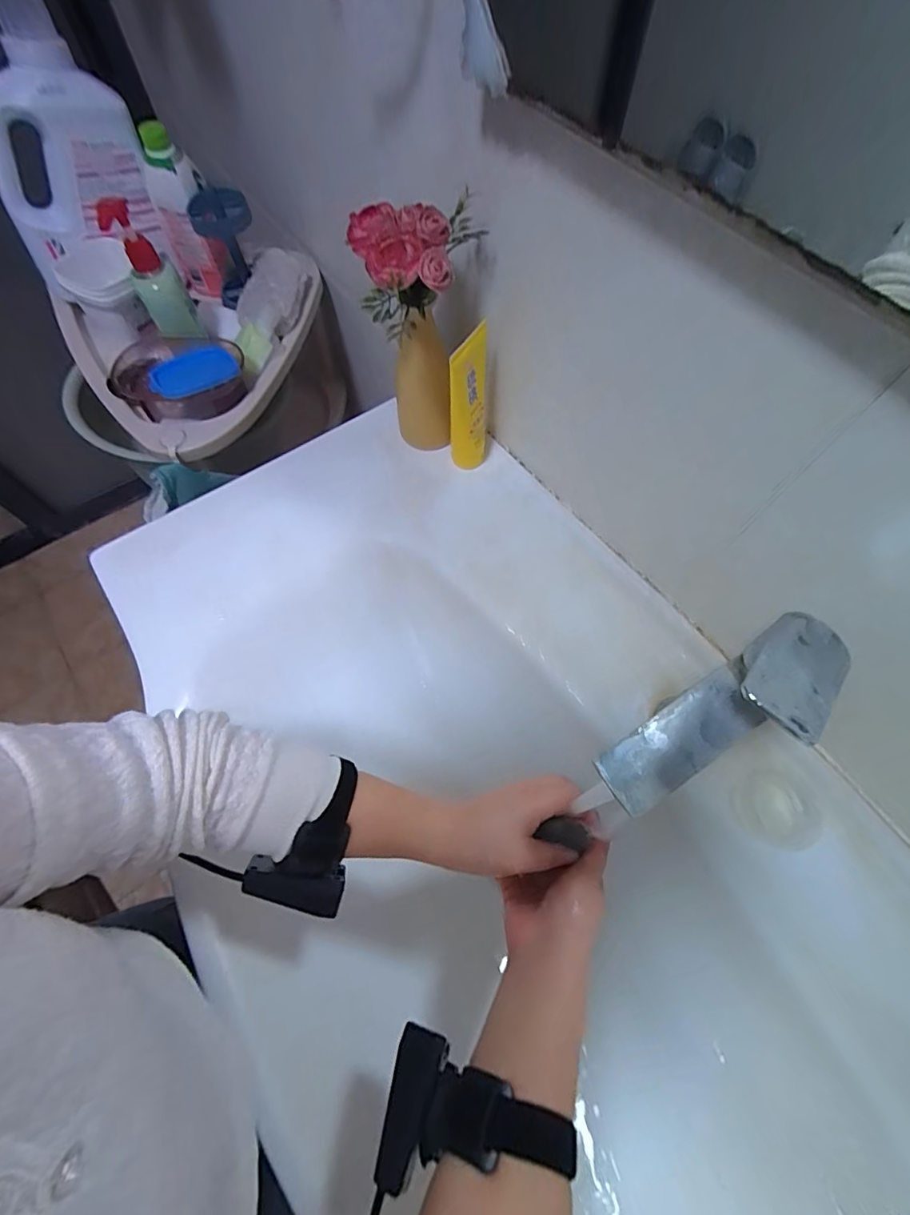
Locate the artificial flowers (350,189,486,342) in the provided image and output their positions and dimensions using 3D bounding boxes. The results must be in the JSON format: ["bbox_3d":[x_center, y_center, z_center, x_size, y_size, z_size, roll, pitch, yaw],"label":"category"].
[{"bbox_3d":[-0.032,-0.279,0.397,0.107,0.069,0.070,-2,65,-3],"label":"artificial flowers"}]

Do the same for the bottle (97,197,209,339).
[{"bbox_3d":[-0.356,-0.391,0.576,0.052,0.155,0.049,-29,69,-14],"label":"bottle"}]

